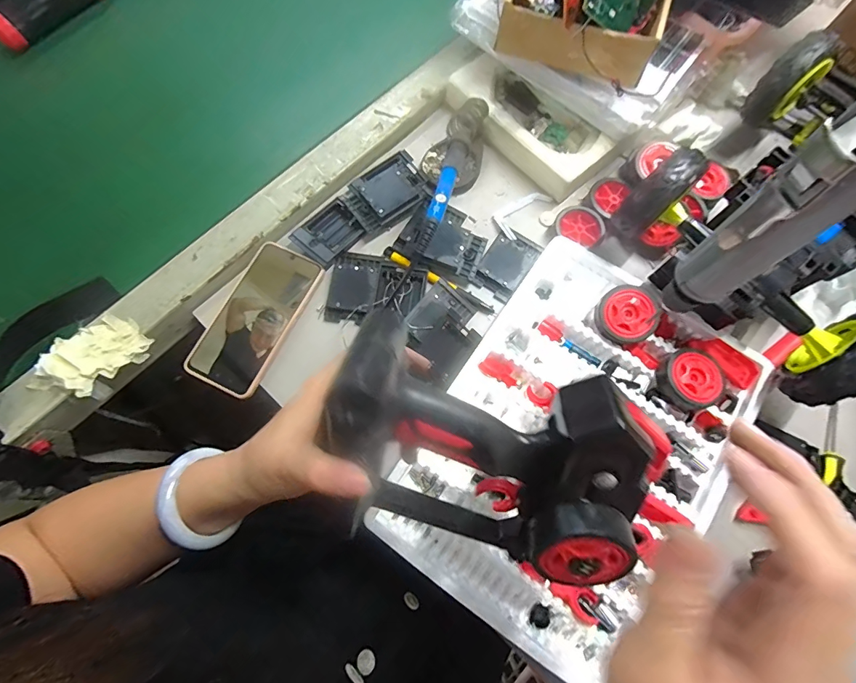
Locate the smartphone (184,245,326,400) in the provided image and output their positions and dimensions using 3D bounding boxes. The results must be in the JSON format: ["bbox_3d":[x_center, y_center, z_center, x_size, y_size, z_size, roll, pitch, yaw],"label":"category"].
[{"bbox_3d":[-0.181,-0.026,0.446,0.079,0.012,0.160,25,74,6],"label":"smartphone"}]

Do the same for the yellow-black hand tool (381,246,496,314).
[{"bbox_3d":[0.011,-0.068,0.465,0.137,0.014,0.016,31,75,8],"label":"yellow-black hand tool"}]

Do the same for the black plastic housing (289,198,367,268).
[{"bbox_3d":[-0.110,-0.124,0.475,0.055,0.016,0.072,39,76,10],"label":"black plastic housing"}]

